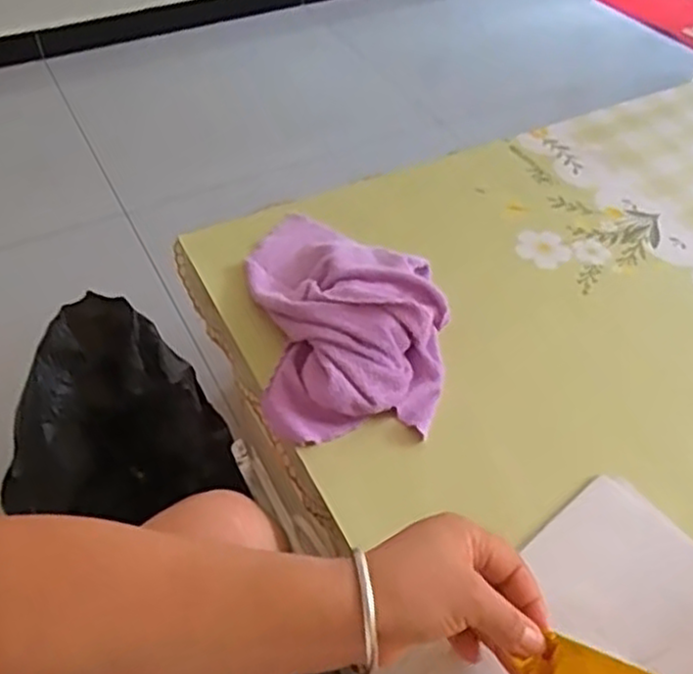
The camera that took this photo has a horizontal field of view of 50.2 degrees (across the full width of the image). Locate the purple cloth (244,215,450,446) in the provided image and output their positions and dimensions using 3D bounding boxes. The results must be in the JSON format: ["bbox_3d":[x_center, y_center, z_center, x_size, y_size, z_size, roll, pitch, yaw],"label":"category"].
[{"bbox_3d":[-0.002,-0.035,0.645,0.163,0.051,0.264,-4,47,-4],"label":"purple cloth"}]

